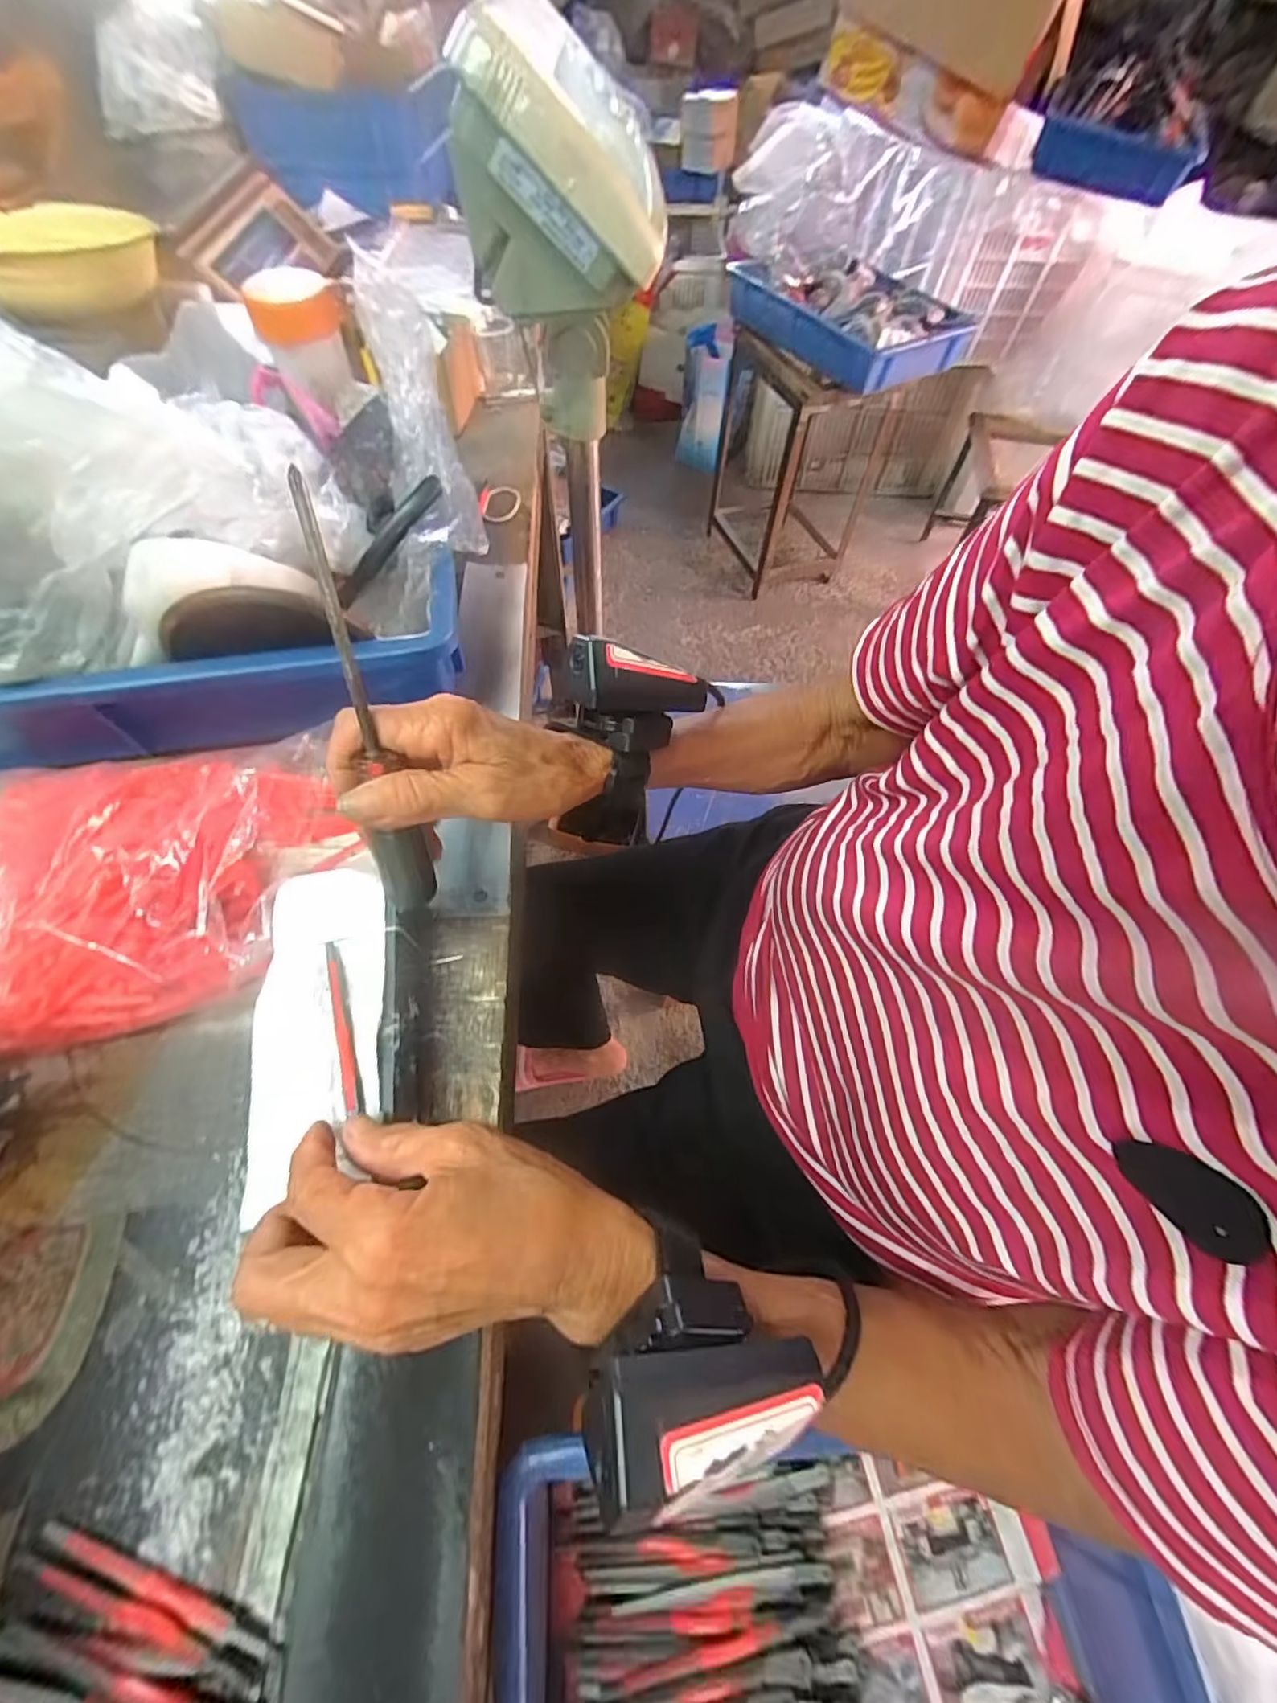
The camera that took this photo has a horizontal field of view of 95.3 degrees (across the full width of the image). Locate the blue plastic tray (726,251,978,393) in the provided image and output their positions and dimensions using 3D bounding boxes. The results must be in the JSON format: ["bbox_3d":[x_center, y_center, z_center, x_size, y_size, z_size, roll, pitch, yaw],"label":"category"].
[{"bbox_3d":[0.421,-1.089,1.181,0.314,0.092,0.431,-23,63,-15],"label":"blue plastic tray"}]

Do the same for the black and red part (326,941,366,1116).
[{"bbox_3d":[-0.138,0.080,0.270,0.008,0.004,0.083,-19,61,-13],"label":"black and red part"}]

